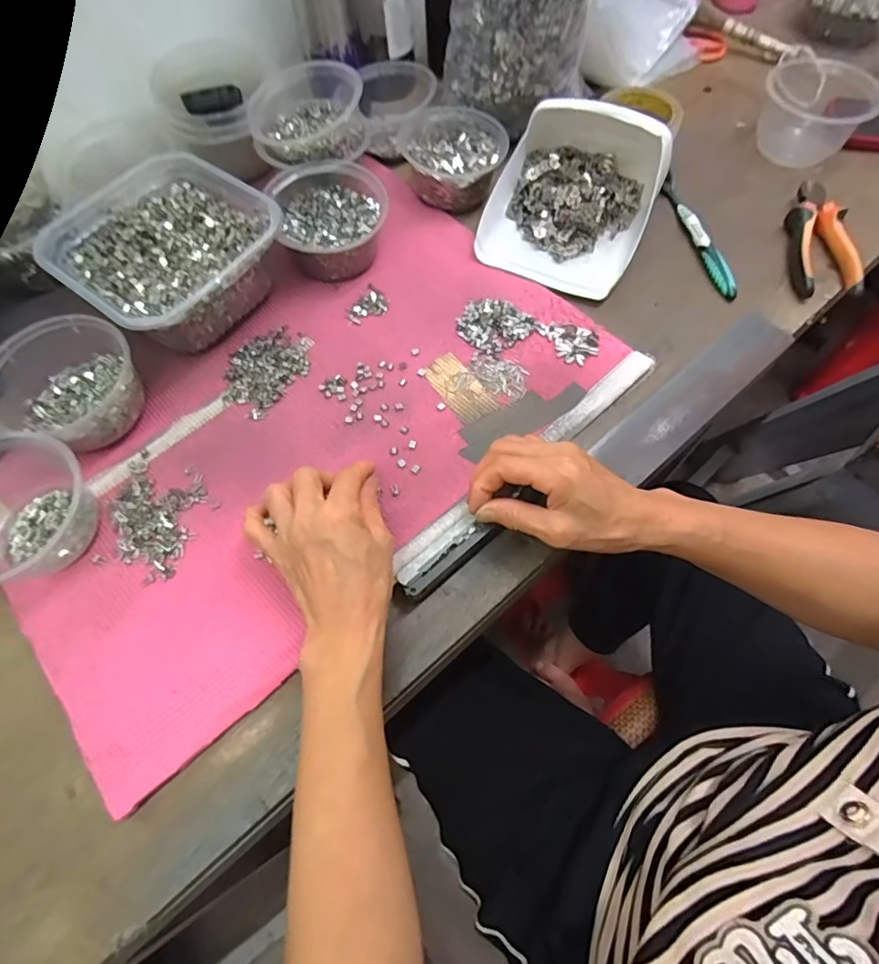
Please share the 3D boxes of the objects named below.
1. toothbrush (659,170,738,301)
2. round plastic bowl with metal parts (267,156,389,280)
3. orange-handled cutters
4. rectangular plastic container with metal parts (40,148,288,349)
[{"bbox_3d":[0.266,-0.256,0.525,0.015,0.015,0.168,-12,65,-4],"label":"toothbrush"},{"bbox_3d":[-0.104,-0.255,0.501,0.106,0.059,0.118,-18,67,-6],"label":"round plastic bowl with metal parts"},{"bbox_3d":[0.380,-0.240,0.509,0.060,0.026,0.152,11,65,7],"label":"orange-handled cutters"},{"bbox_3d":[-0.251,-0.208,0.476,0.182,0.070,0.168,34,71,15],"label":"rectangular plastic container with metal parts"}]

